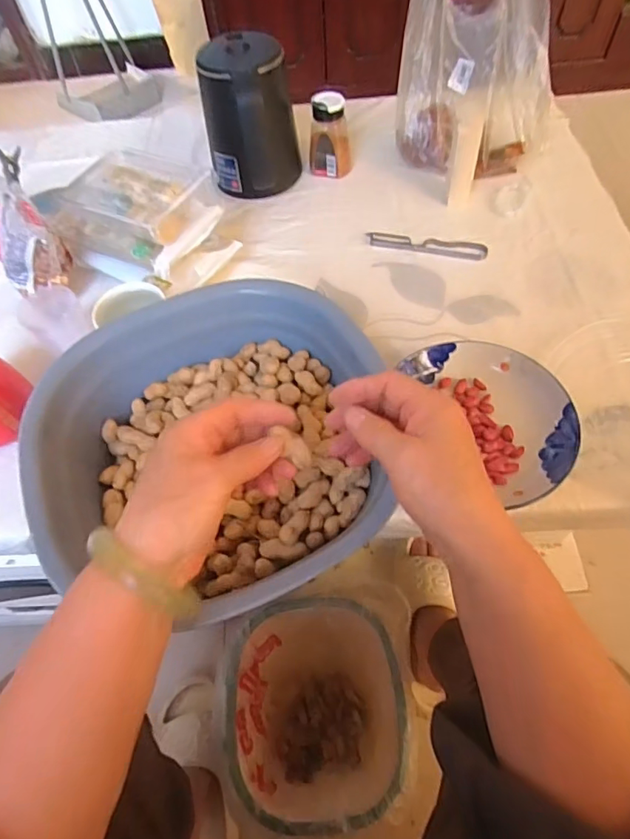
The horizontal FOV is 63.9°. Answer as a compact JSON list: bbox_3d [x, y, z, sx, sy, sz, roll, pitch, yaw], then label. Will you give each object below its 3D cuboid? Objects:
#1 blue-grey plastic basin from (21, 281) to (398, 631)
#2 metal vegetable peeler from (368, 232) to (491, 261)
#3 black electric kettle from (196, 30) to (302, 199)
[{"bbox_3d":[-0.091,0.017,0.467,0.296,0.118,0.298,-2,57,3],"label":"blue-grey plastic basin"},{"bbox_3d":[0.149,-0.235,0.678,0.158,0.006,0.031,14,59,13],"label":"metal vegetable peeler"},{"bbox_3d":[-0.098,-0.416,0.722,0.116,0.178,0.136,15,59,14],"label":"black electric kettle"}]

